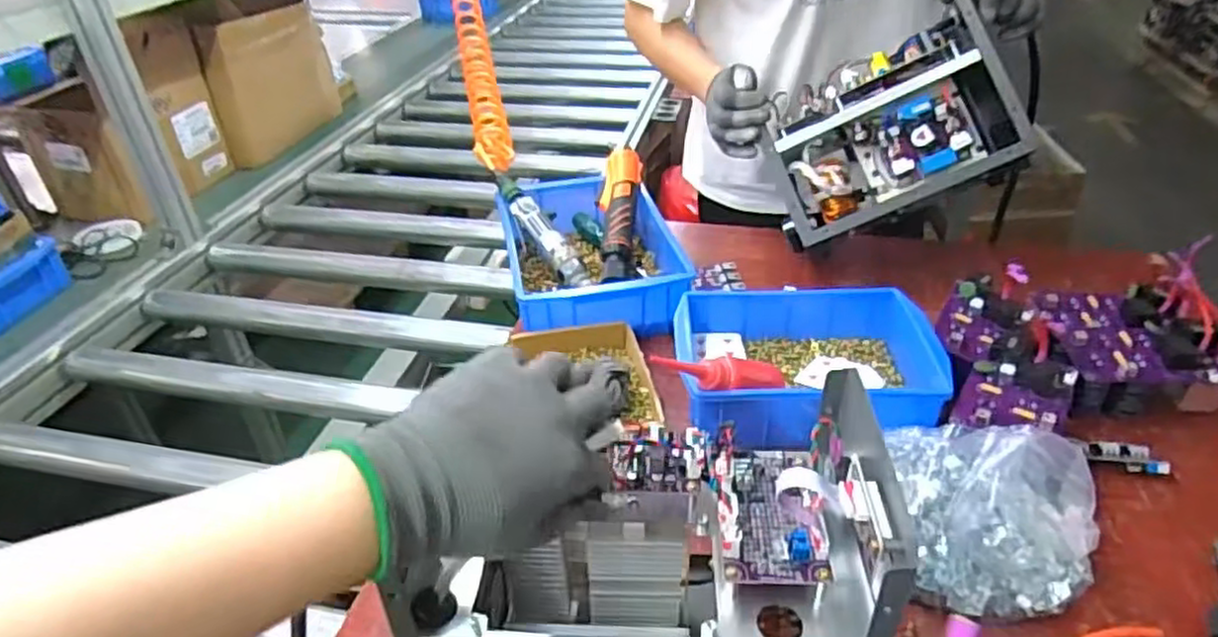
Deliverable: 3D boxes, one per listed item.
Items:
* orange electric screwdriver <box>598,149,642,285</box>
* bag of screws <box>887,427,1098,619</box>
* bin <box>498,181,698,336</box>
[{"bbox_3d":[0.014,-0.136,0.968,0.054,0.048,0.234,1,59,5],"label":"orange electric screwdriver"},{"bbox_3d":[0.296,0.157,0.566,0.162,0.107,0.114,14,38,23],"label":"bag of screws"},{"bbox_3d":[-0.027,-0.087,0.931,0.199,0.075,0.290,-9,35,-9],"label":"bin"}]

